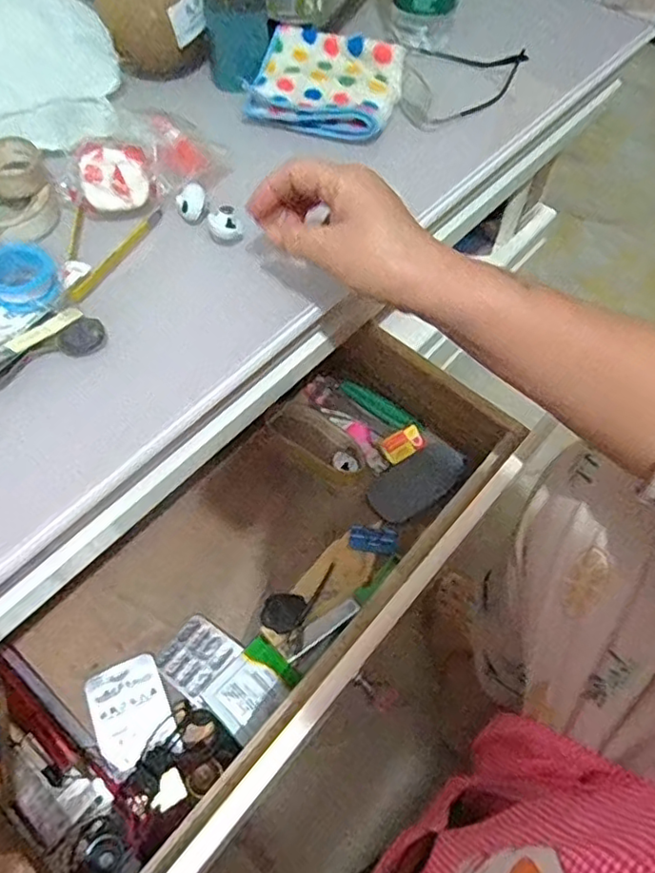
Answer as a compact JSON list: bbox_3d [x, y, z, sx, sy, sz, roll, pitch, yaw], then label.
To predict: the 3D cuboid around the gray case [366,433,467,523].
[{"bbox_3d":[0.085,0.040,0.571,0.097,0.017,0.052,-33,66,-21],"label":"gray case"}]

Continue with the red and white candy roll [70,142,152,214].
[{"bbox_3d":[-0.157,-0.187,0.441,0.051,0.037,0.031,-1,58,-4],"label":"red and white candy roll"}]

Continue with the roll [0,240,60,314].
[{"bbox_3d":[-0.194,-0.101,0.384,0.041,0.026,0.036,-25,63,-17],"label":"roll"}]

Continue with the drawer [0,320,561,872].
[{"bbox_3d":[-0.059,0.106,0.484,0.225,0.106,0.482,37,63,18],"label":"drawer"}]

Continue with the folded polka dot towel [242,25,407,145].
[{"bbox_3d":[0.000,-0.315,0.540,0.122,0.030,0.109,16,59,6],"label":"folded polka dot towel"}]

